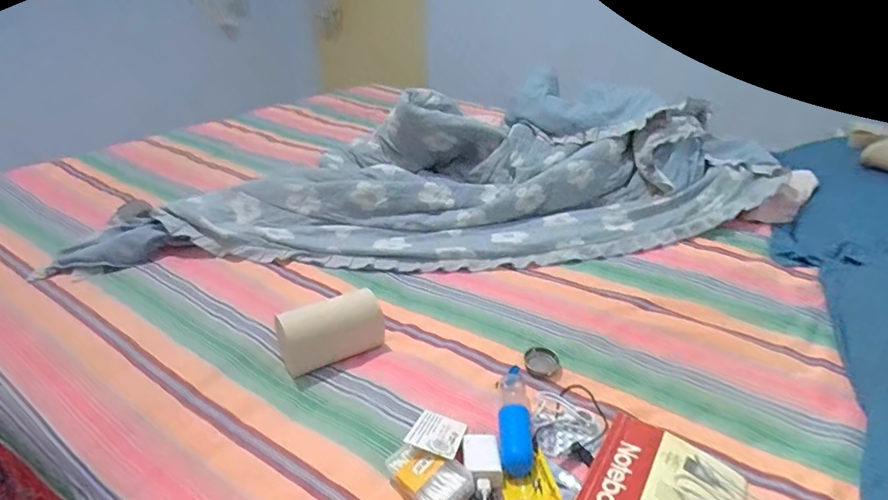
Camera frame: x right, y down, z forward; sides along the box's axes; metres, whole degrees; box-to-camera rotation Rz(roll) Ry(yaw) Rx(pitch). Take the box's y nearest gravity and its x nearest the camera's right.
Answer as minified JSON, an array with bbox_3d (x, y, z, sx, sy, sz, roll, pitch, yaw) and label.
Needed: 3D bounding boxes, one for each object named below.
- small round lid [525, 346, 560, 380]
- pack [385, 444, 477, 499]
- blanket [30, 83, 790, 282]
[{"bbox_3d":[0.132,0.153,0.630,0.044,0.015,0.049,3,30,5],"label":"small round lid"},{"bbox_3d":[-0.014,0.228,0.476,0.080,0.034,0.057,27,39,37],"label":"pack"},{"bbox_3d":[0.005,-0.160,0.993,1.397,0.199,0.475,-6,31,-11],"label":"blanket"}]

